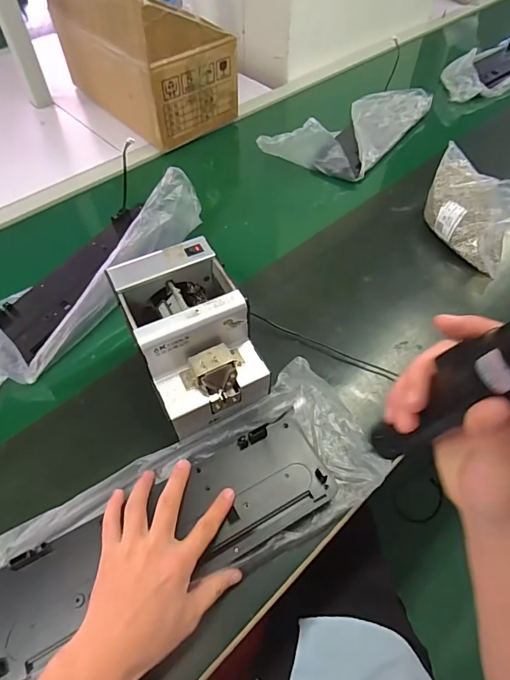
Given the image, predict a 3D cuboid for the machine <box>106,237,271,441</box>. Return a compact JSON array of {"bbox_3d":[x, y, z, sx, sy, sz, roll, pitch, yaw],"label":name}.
[{"bbox_3d":[-0.075,-0.006,0.501,0.122,0.123,0.174,-22,59,-16],"label":"machine"}]

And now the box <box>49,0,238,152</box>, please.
[{"bbox_3d":[-0.245,-0.637,0.913,0.226,0.272,0.392,-33,62,-22],"label":"box"}]

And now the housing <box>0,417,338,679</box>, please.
[{"bbox_3d":[-0.090,0.199,0.437,0.359,0.023,0.111,-22,58,-15],"label":"housing"}]

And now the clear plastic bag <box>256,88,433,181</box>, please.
[{"bbox_3d":[0.202,-0.467,0.894,0.203,0.116,0.368,36,62,21],"label":"clear plastic bag"}]

